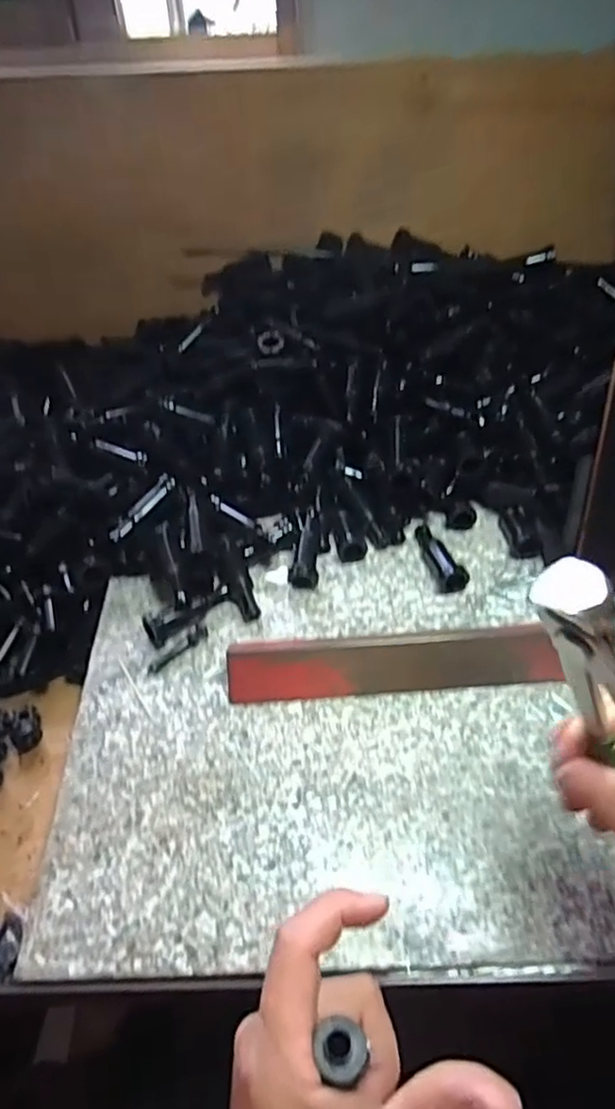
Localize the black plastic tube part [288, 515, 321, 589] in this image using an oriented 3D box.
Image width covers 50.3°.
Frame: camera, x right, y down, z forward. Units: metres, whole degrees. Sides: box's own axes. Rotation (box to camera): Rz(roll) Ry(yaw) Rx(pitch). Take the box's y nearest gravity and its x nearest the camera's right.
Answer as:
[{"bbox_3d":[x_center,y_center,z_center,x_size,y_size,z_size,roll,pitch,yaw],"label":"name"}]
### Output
[{"bbox_3d":[0.000,-0.004,0.512,0.020,0.020,0.059,5,61,7],"label":"black plastic tube part"}]

